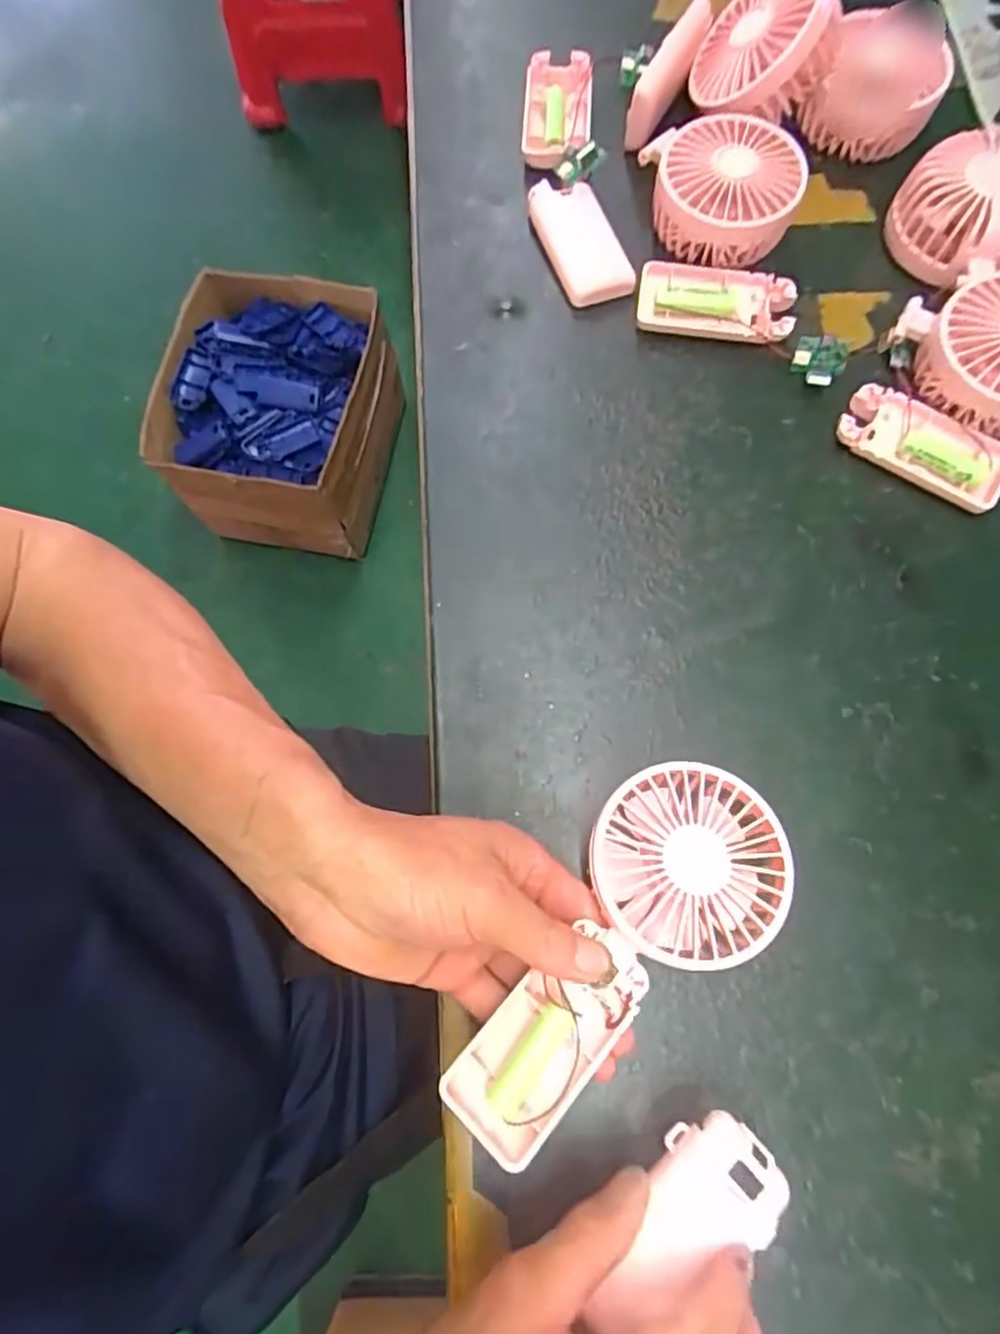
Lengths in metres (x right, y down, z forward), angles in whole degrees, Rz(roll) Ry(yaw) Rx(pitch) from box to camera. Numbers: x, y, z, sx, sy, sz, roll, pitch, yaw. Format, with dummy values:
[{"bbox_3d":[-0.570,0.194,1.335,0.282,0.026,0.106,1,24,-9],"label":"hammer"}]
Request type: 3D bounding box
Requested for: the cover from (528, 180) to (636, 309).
[{"bbox_3d":[0.048,-0.271,0.421,0.037,0.024,0.089,-24,75,-4],"label":"cover"}]

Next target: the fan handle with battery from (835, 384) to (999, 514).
[{"bbox_3d":[0.248,-0.129,0.388,0.096,0.013,0.046,31,78,10],"label":"fan handle with battery"}]

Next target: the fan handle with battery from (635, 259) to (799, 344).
[{"bbox_3d":[0.134,-0.228,0.415,0.094,0.013,0.046,9,75,4],"label":"fan handle with battery"}]

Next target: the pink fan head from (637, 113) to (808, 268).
[{"bbox_3d":[0.140,-0.302,0.419,0.090,0.038,0.092,-5,75,1],"label":"pink fan head"}]

